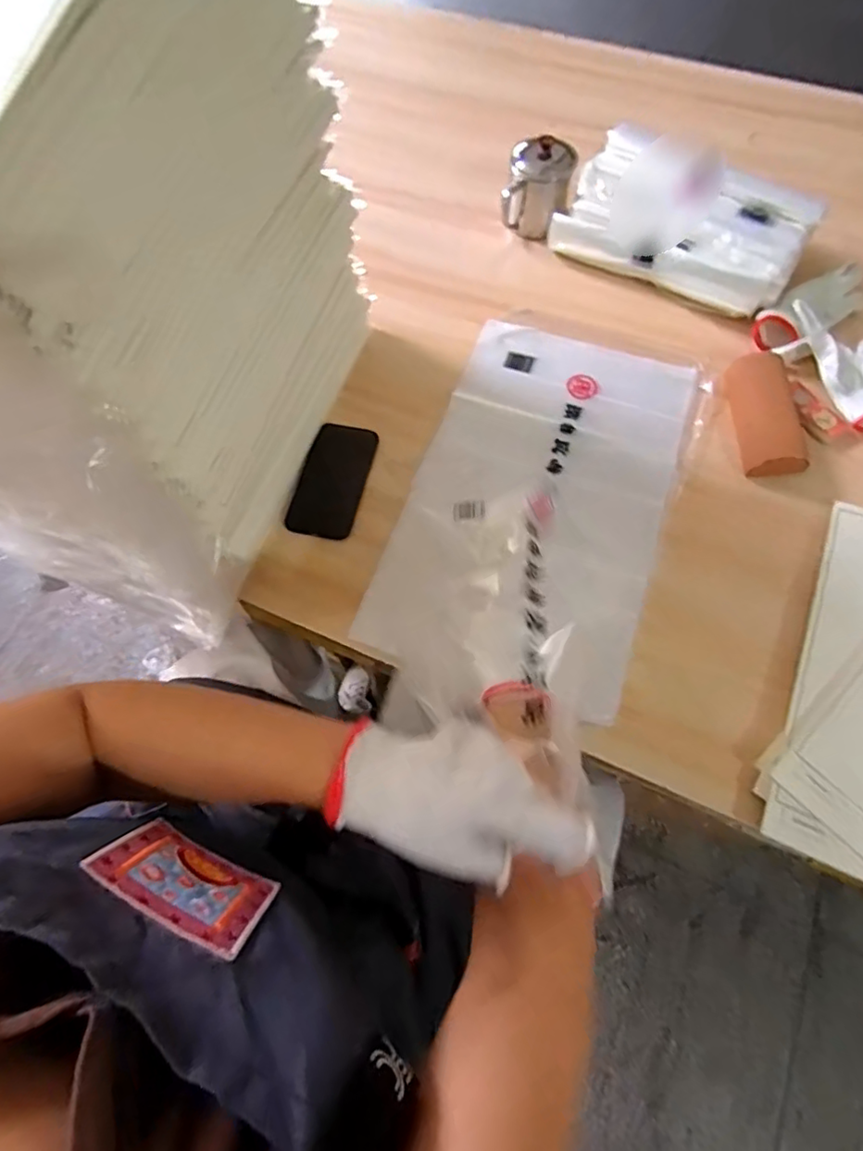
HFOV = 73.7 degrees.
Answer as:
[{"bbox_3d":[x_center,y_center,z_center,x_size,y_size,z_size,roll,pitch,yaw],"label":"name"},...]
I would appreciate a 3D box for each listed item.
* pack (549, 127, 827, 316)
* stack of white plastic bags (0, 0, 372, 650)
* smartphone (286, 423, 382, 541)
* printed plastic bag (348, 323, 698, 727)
[{"bbox_3d":[0.331,-0.463,0.764,0.298,0.095,0.153,29,71,14],"label":"pack"},{"bbox_3d":[-0.268,-0.220,0.484,0.240,0.470,0.488,13,68,8],"label":"stack of white plastic bags"},{"bbox_3d":[-0.118,-0.116,0.686,0.079,0.010,0.149,12,67,7],"label":"smartphone"},{"bbox_3d":[0.120,-0.112,0.611,0.285,0.125,0.489,18,68,10],"label":"printed plastic bag"}]

